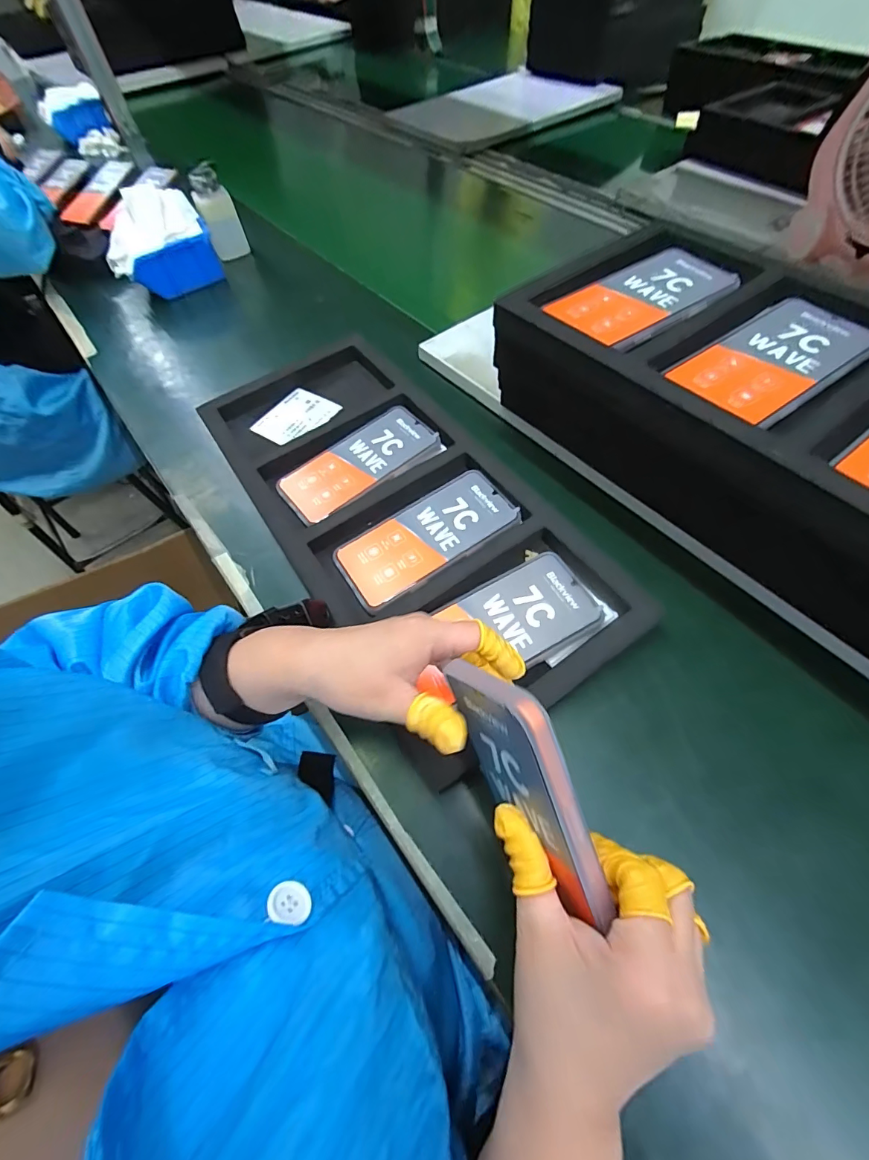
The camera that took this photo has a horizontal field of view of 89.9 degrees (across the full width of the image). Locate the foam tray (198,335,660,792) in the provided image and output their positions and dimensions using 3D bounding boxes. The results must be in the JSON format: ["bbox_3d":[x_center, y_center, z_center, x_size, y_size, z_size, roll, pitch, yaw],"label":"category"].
[{"bbox_3d":[-0.045,-0.077,0.427,0.214,0.031,0.481,-33,64,-15],"label":"foam tray"}]

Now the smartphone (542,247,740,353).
[{"bbox_3d":[0.179,-0.240,0.369,0.158,0.008,0.083,-29,63,-14],"label":"smartphone"}]

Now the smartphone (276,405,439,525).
[{"bbox_3d":[-0.079,-0.123,0.456,0.163,0.012,0.077,-36,65,-17],"label":"smartphone"}]

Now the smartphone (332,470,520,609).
[{"bbox_3d":[-0.008,-0.041,0.401,0.160,0.013,0.074,-29,63,-14],"label":"smartphone"}]

